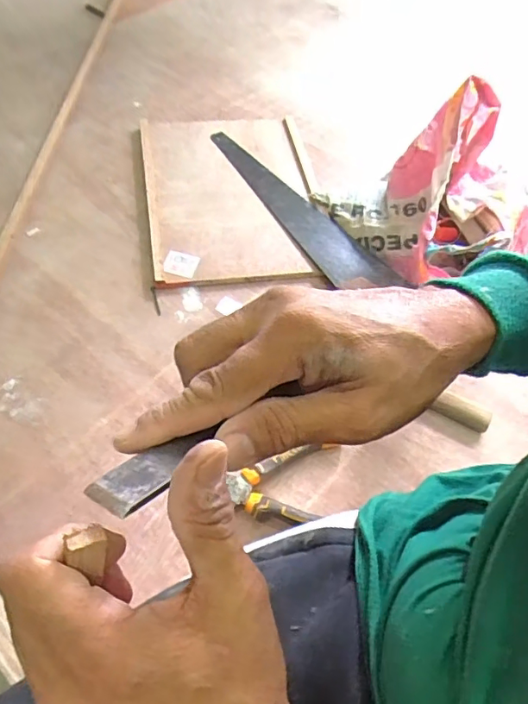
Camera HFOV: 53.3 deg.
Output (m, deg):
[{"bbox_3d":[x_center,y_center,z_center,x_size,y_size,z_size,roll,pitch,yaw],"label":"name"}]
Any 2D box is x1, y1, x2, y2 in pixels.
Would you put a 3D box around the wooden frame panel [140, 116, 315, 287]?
[{"bbox_3d":[-0.053,-0.267,0.850,0.267,0.016,0.377,-7,58,-7],"label":"wooden frame panel"}]

